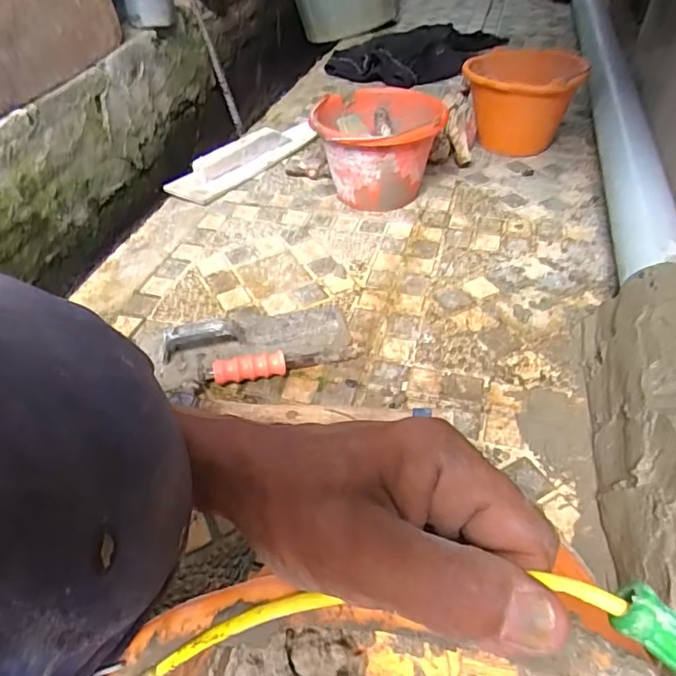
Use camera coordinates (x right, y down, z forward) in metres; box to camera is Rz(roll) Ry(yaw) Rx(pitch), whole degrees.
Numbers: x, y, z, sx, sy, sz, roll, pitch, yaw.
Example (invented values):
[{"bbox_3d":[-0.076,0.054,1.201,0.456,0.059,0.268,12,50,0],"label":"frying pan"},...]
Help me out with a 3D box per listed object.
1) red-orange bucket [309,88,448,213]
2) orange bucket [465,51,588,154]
[{"bbox_3d":[0.070,-0.347,0.988,0.211,0.166,0.220,-1,44,1],"label":"red-orange bucket"},{"bbox_3d":[0.384,-0.501,1.120,0.224,0.172,0.223,5,44,8],"label":"orange bucket"}]

